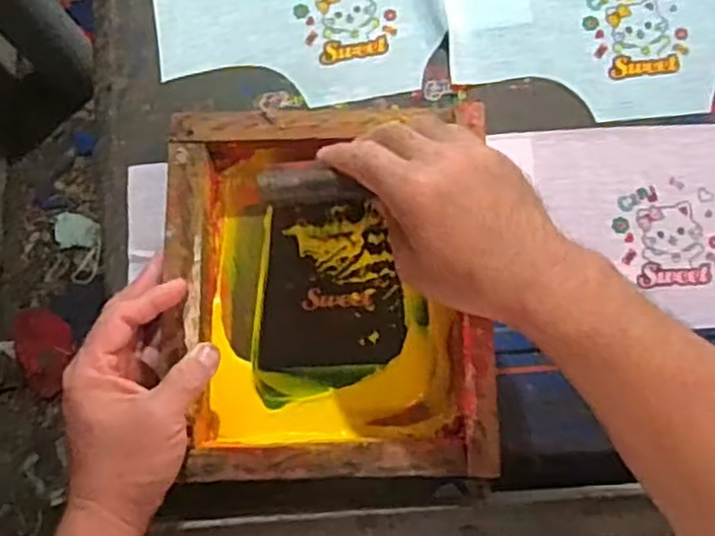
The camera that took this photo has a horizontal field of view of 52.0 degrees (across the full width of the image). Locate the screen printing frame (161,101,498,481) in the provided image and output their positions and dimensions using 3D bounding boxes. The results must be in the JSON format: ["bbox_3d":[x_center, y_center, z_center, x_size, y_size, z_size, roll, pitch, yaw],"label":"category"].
[{"bbox_3d":[-0.021,0.016,0.522,0.218,0.057,0.252,-1,79,0],"label":"screen printing frame"}]

